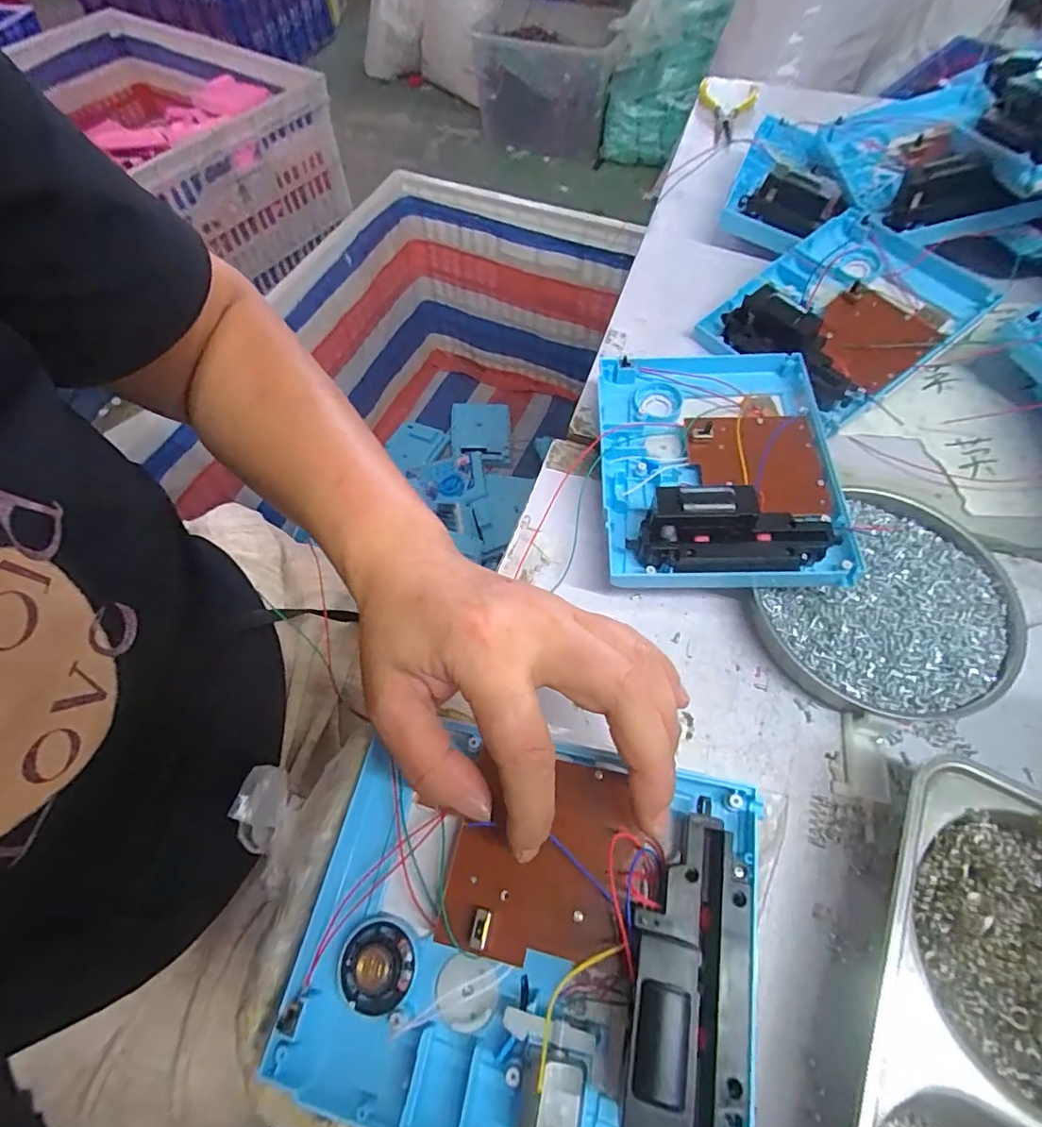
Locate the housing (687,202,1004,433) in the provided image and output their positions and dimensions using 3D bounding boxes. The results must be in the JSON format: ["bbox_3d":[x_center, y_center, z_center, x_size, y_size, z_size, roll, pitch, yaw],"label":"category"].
[{"bbox_3d":[0.229,-0.182,0.386,0.175,0.030,0.135,-33,66,-16],"label":"housing"}]

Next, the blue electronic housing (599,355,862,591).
[{"bbox_3d":[0.116,-0.062,0.320,0.130,0.051,0.161,1,61,2],"label":"blue electronic housing"}]

